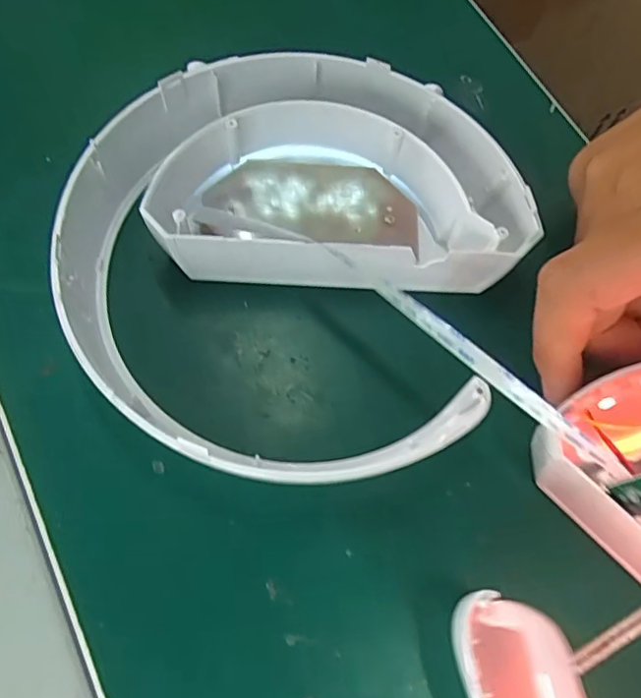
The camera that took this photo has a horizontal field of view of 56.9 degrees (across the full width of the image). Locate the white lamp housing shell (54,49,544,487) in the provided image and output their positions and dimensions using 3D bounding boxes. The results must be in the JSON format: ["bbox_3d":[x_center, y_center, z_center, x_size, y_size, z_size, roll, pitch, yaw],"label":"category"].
[{"bbox_3d":[-0.010,-0.035,0.202,0.144,0.029,0.154,2,68,-4],"label":"white lamp housing shell"}]

